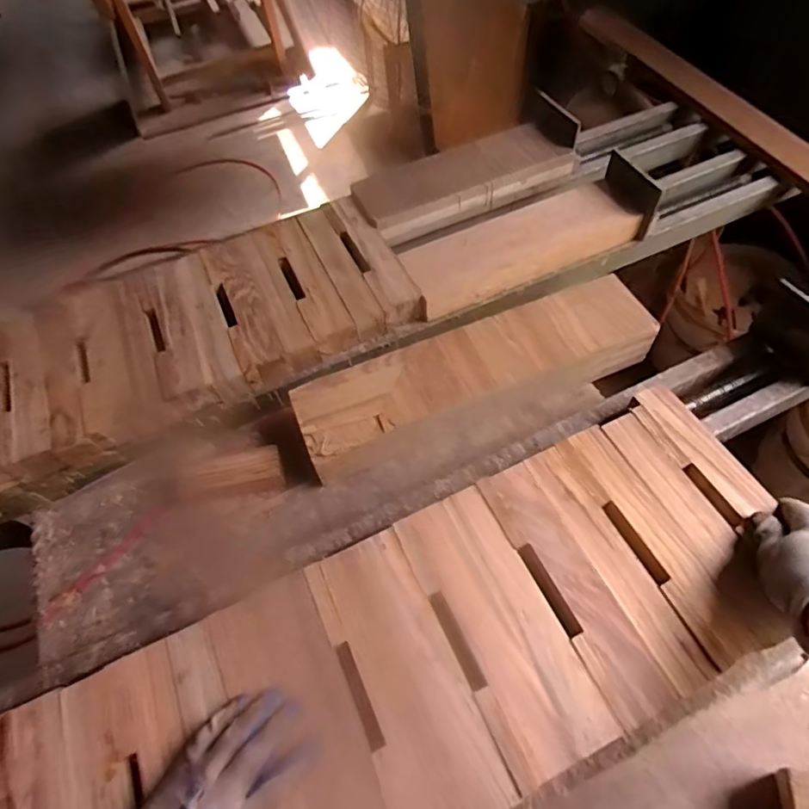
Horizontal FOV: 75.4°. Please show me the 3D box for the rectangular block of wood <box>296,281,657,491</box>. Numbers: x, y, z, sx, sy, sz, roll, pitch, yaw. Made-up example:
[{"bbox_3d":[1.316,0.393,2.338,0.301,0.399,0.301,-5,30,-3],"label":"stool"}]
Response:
[{"bbox_3d":[0.092,-0.027,0.705,0.478,0.094,0.127,-21,58,-9],"label":"rectangular block of wood"}]

